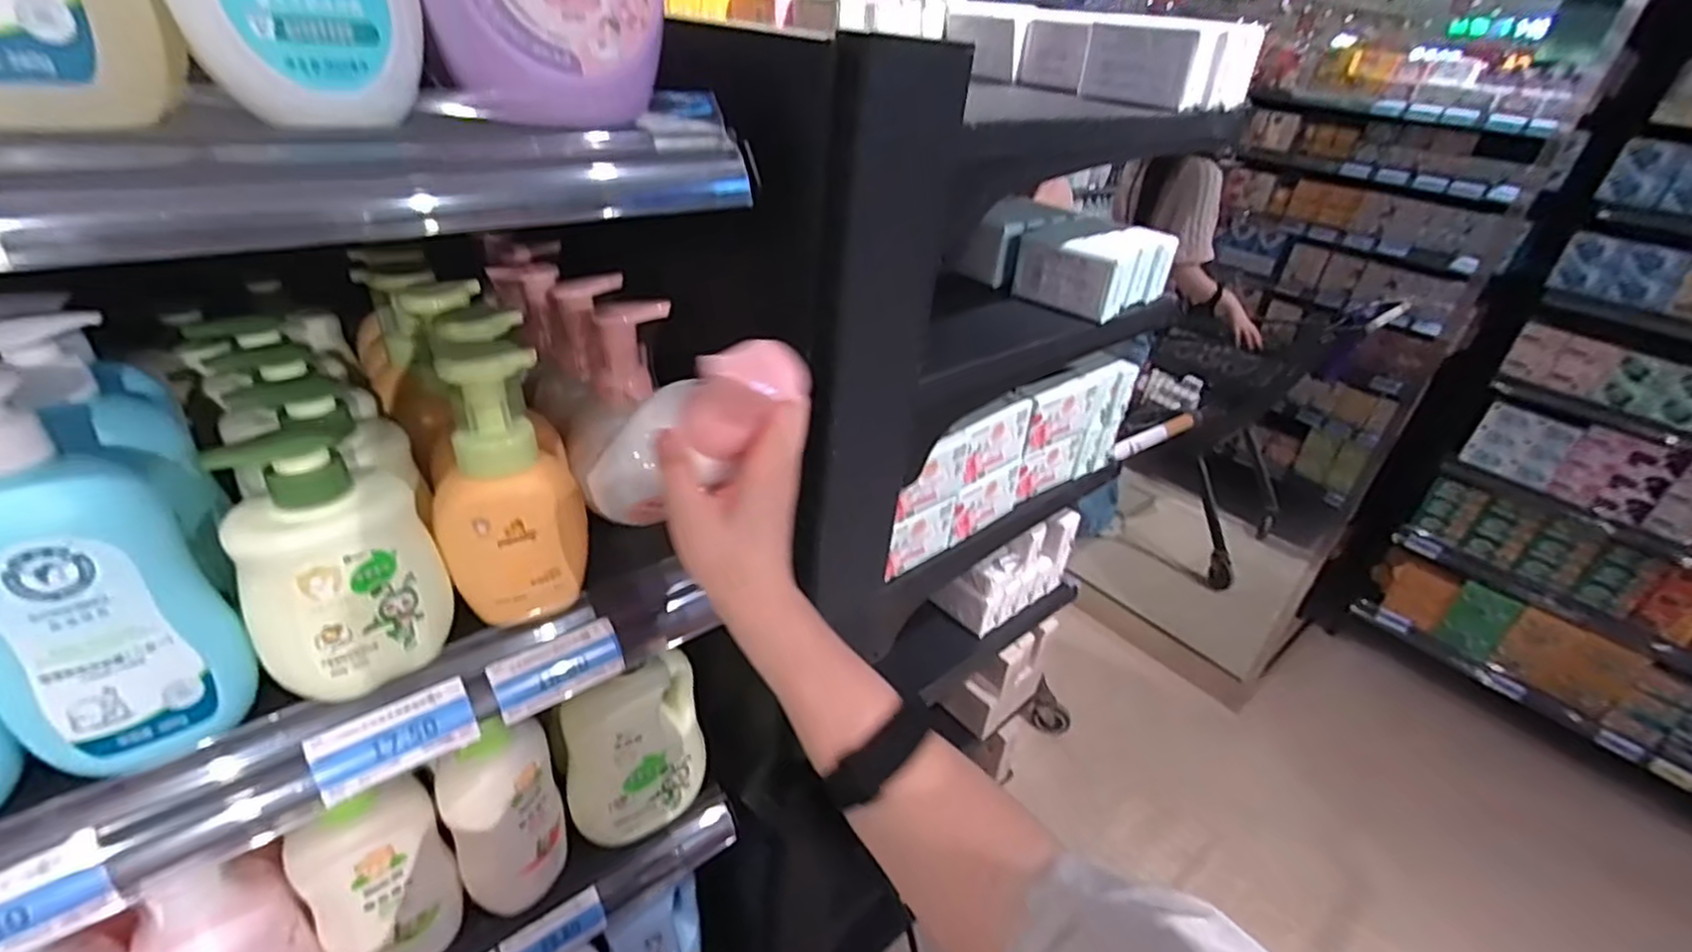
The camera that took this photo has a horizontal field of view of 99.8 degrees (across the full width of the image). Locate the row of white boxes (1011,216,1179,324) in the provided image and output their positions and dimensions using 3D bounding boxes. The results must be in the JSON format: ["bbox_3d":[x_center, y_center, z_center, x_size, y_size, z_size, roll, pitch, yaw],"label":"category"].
[{"bbox_3d":[0.242,-0.209,0.704,0.121,0.065,0.107,-22,42,-38],"label":"row of white boxes"}]

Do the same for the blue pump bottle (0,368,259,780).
[{"bbox_3d":[-0.350,0.052,0.326,0.045,0.193,0.079,23,35,24],"label":"blue pump bottle"}]

